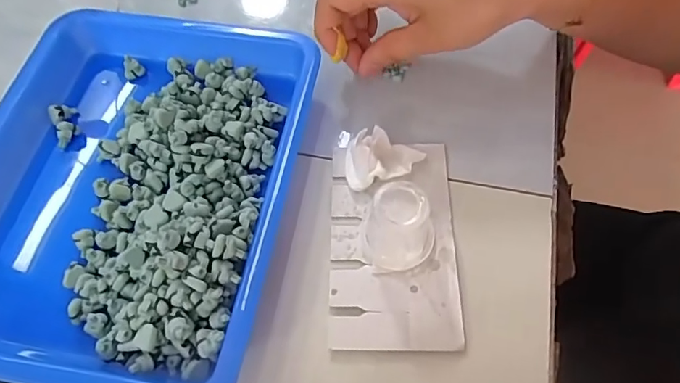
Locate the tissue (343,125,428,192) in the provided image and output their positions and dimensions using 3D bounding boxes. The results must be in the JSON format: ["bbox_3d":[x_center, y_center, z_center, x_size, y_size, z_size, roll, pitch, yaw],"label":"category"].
[{"bbox_3d":[0.024,-0.020,0.276,0.044,0.019,0.028,-14,63,-6],"label":"tissue"}]

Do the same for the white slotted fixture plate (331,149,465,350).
[{"bbox_3d":[0.028,0.024,0.260,0.064,0.006,0.113,0,62,2],"label":"white slotted fixture plate"}]

